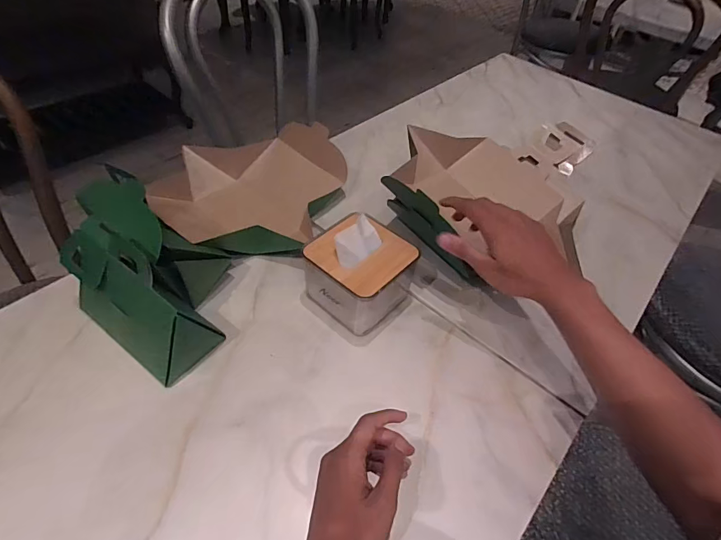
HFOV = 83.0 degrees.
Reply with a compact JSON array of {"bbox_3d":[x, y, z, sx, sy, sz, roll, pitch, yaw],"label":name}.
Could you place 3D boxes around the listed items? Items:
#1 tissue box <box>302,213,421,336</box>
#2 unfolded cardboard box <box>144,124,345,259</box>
[{"bbox_3d":[0.003,0.000,0.518,0.099,0.101,0.111,37,56,26],"label":"tissue box"},{"bbox_3d":[-0.170,-0.133,0.638,0.285,0.081,0.251,-25,55,-23],"label":"unfolded cardboard box"}]

